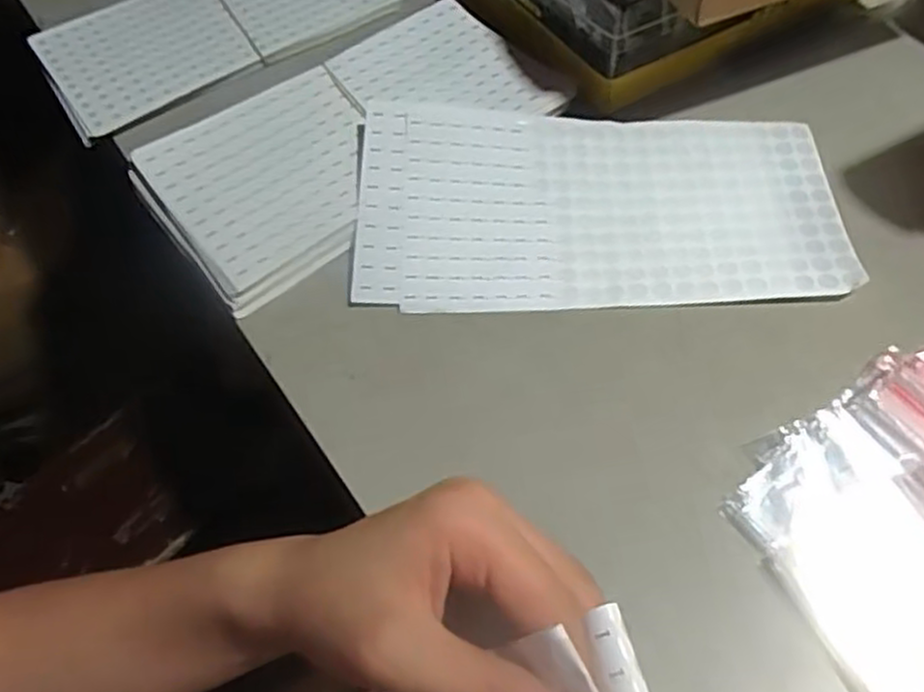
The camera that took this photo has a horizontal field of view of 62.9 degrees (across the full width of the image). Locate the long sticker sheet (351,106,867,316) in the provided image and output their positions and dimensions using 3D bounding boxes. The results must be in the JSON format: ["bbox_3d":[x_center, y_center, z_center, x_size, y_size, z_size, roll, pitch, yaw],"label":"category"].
[{"bbox_3d":[0.070,-0.079,0.404,0.249,0.023,0.126,-1,57,4],"label":"long sticker sheet"}]

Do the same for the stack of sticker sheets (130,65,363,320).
[{"bbox_3d":[-0.106,-0.092,0.431,0.128,0.016,0.137,-32,60,-15],"label":"stack of sticker sheets"}]

